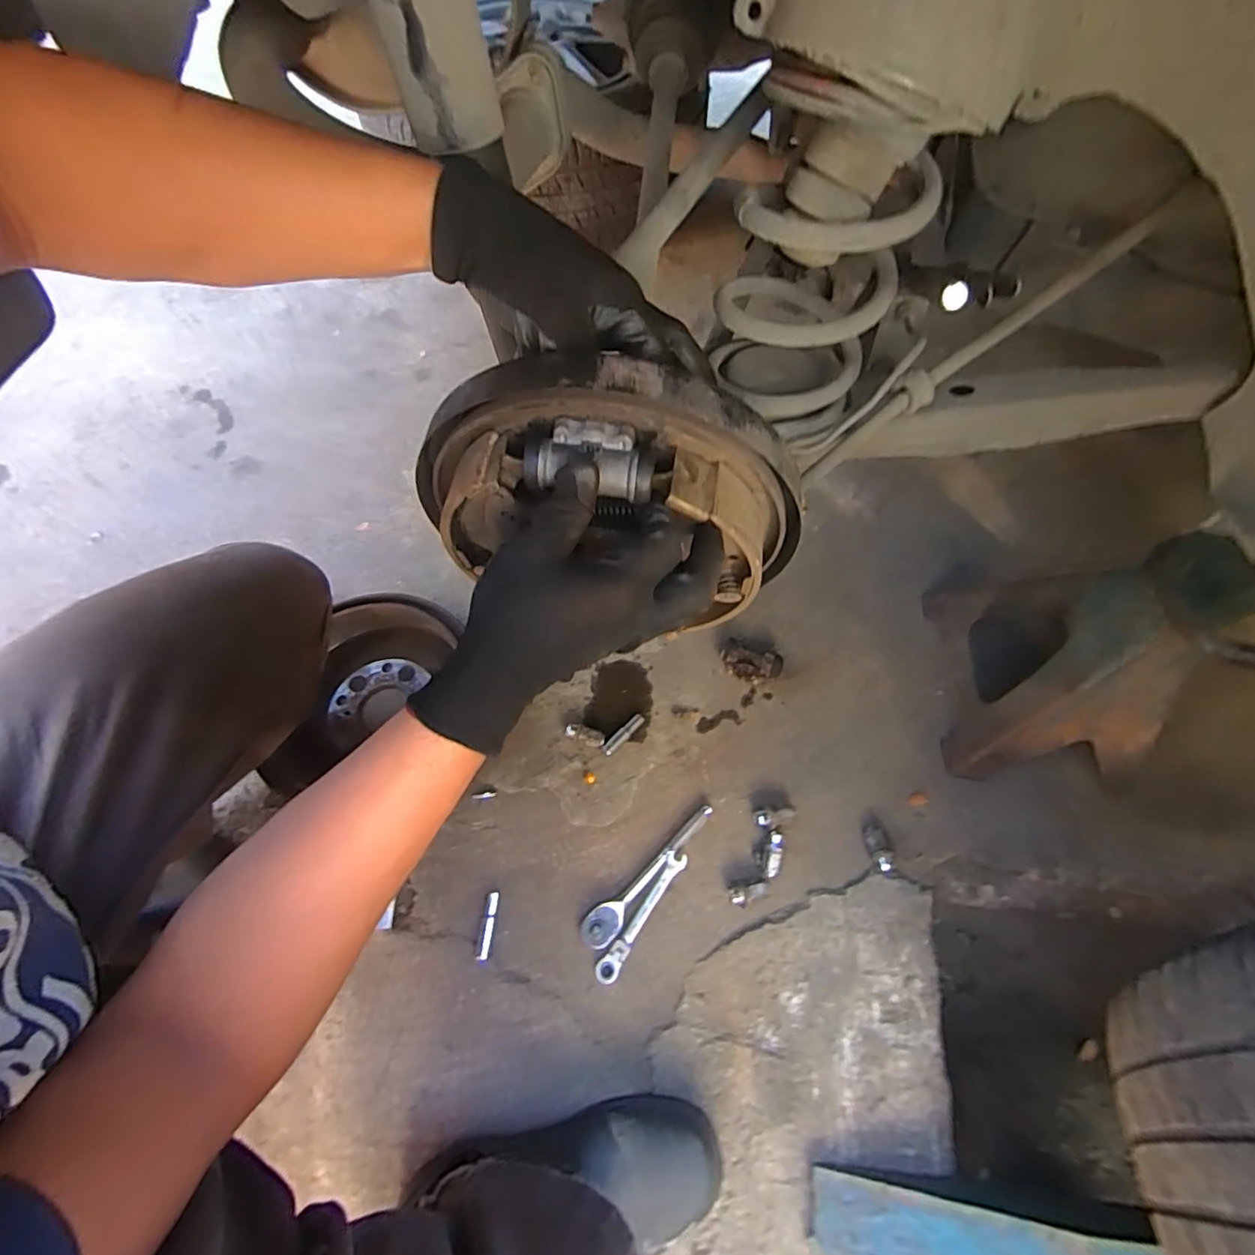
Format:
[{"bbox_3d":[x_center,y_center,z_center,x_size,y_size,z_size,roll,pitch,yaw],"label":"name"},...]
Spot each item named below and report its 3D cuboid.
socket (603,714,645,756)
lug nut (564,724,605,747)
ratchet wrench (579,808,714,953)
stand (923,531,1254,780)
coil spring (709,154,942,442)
[{"bbox_3d":[-0.004,0.132,0.713,0.014,0.018,0.065,41,70,17],"label":"socket"},{"bbox_3d":[-0.053,0.133,0.714,0.050,0.022,0.017,16,64,7],"label":"lug nut"},{"bbox_3d":[0.027,0.276,0.642,0.194,0.021,0.035,-39,71,-18],"label":"ratchet wrench"},{"bbox_3d":[0.485,0.012,0.629,0.174,0.305,0.243,-3,64,-3],"label":"stand"},{"bbox_3d":[0.132,-0.244,0.425,0.117,0.174,0.110,21,65,9],"label":"coil spring"}]

